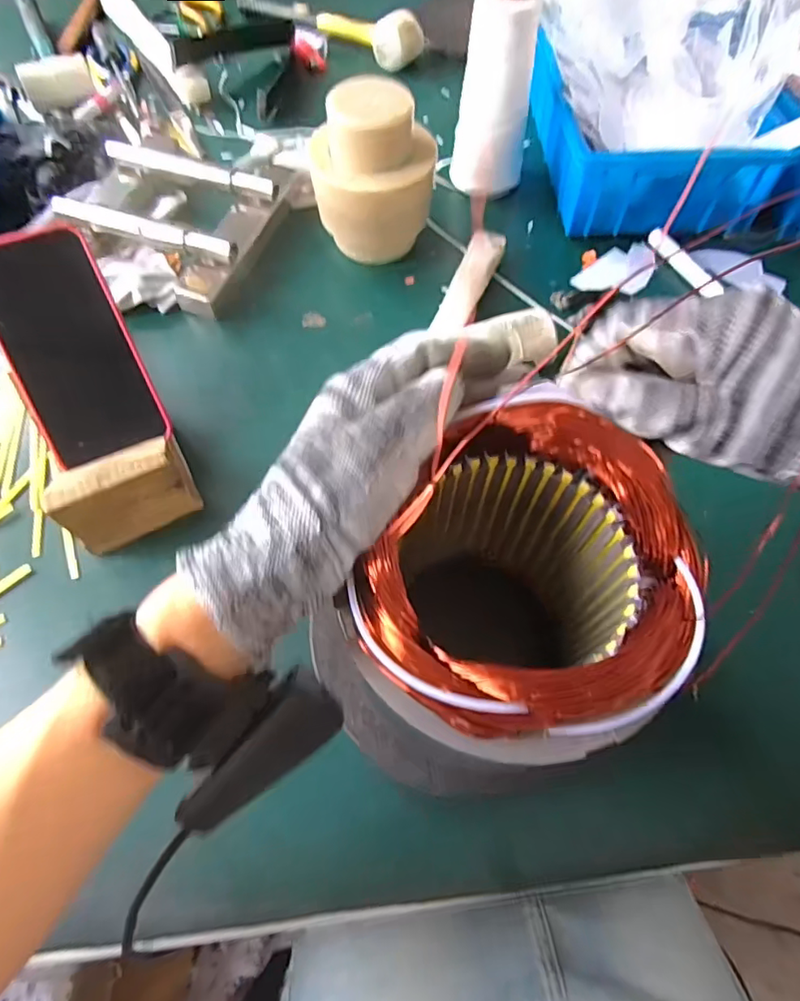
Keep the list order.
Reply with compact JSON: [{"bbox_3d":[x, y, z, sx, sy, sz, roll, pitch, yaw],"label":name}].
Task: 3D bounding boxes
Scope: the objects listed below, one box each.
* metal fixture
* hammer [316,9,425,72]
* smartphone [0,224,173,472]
[{"bbox_3d":[-0.222,-0.281,0.545,0.188,0.043,0.205,13,65,7],"label":"metal fixture"},{"bbox_3d":[-0.039,-0.607,0.714,0.167,0.048,0.045,38,70,17],"label":"hammer"},{"bbox_3d":[-0.239,-0.112,0.400,0.082,0.011,0.162,-24,100,-12],"label":"smartphone"}]

